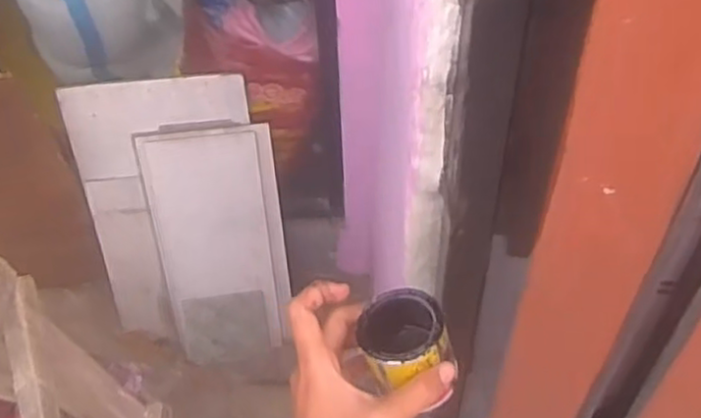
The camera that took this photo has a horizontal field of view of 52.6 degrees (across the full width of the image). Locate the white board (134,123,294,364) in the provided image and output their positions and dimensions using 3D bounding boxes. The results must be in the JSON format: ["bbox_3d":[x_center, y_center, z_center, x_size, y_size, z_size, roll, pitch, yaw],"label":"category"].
[{"bbox_3d":[-0.303,0.101,1.691,0.297,0.595,0.053,-9,19,-6],"label":"white board"}]

